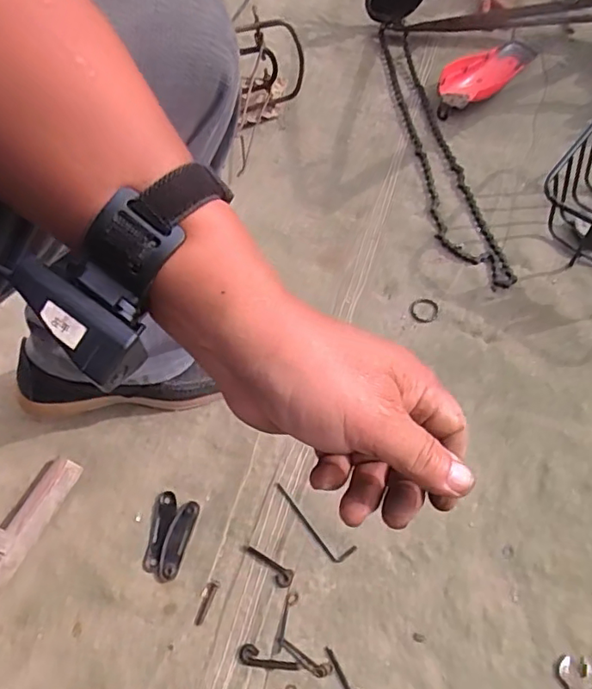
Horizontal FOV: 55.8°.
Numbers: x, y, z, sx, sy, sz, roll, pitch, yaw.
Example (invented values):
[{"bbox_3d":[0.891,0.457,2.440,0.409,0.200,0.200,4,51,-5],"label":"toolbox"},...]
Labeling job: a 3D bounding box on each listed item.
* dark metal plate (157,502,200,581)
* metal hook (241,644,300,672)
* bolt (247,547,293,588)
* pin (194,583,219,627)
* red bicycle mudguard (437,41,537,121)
[{"bbox_3d":[-0.136,0.223,0.639,0.029,0.007,0.086,14,66,9],"label":"dark metal plate"},{"bbox_3d":[-0.028,0.331,0.583,0.064,0.004,0.019,14,66,7],"label":"metal hook"},{"bbox_3d":[-0.031,0.249,0.623,0.059,0.004,0.020,26,68,12],"label":"bolt"},{"bbox_3d":[-0.099,0.284,0.611,0.010,0.004,0.045,19,66,10],"label":"pin"},{"bbox_3d":[0.300,-0.427,0.889,0.185,0.043,0.077,-26,66,-10],"label":"red bicycle mudguard"}]

